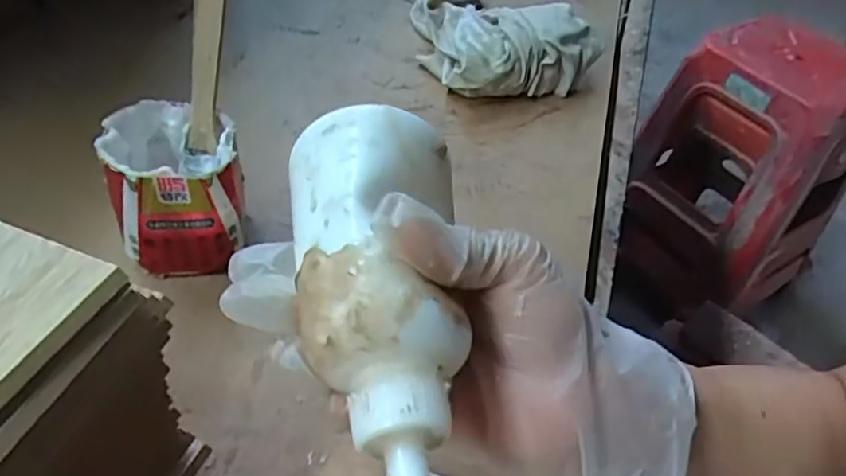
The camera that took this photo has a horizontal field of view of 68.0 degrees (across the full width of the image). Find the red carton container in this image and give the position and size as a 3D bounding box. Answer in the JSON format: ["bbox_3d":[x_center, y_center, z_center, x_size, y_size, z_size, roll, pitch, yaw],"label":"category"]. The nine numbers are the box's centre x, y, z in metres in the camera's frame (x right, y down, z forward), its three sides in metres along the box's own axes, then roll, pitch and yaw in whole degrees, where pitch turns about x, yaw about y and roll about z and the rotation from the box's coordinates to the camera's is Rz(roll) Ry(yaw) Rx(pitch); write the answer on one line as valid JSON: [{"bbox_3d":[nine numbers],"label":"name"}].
[{"bbox_3d":[-0.137,-0.027,0.360,0.066,0.081,0.065,-5,45,-13],"label":"red carton container"}]

